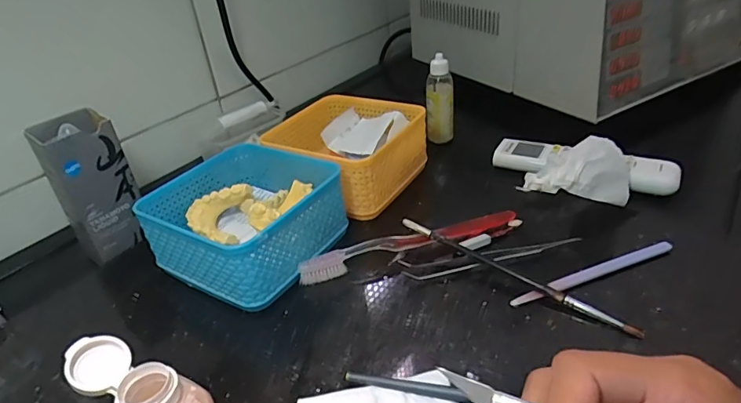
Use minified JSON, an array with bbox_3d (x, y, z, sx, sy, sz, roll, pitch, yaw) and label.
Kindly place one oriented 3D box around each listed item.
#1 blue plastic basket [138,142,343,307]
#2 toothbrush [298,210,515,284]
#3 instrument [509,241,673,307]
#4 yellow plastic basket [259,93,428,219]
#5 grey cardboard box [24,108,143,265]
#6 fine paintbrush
[{"bbox_3d":[-0.105,0.013,0.415,0.133,0.063,0.132,14,39,27],"label":"blue plastic basket"},{"bbox_3d":[0.033,0.035,0.400,0.186,0.015,0.014,-13,34,-11],"label":"toothbrush"},{"bbox_3d":[0.167,0.053,0.359,0.140,0.007,0.010,-15,35,-14],"label":"instrument"},{"bbox_3d":[-0.025,-0.054,0.500,0.137,0.059,0.135,16,40,30],"label":"yellow plastic basket"},{"bbox_3d":[-0.251,-0.018,0.436,0.062,0.119,0.064,-28,40,-30],"label":"grey cardboard box"},{"bbox_3d":[0.102,0.052,0.359,0.187,0.018,0.007,21,42,35],"label":"fine paintbrush"}]

